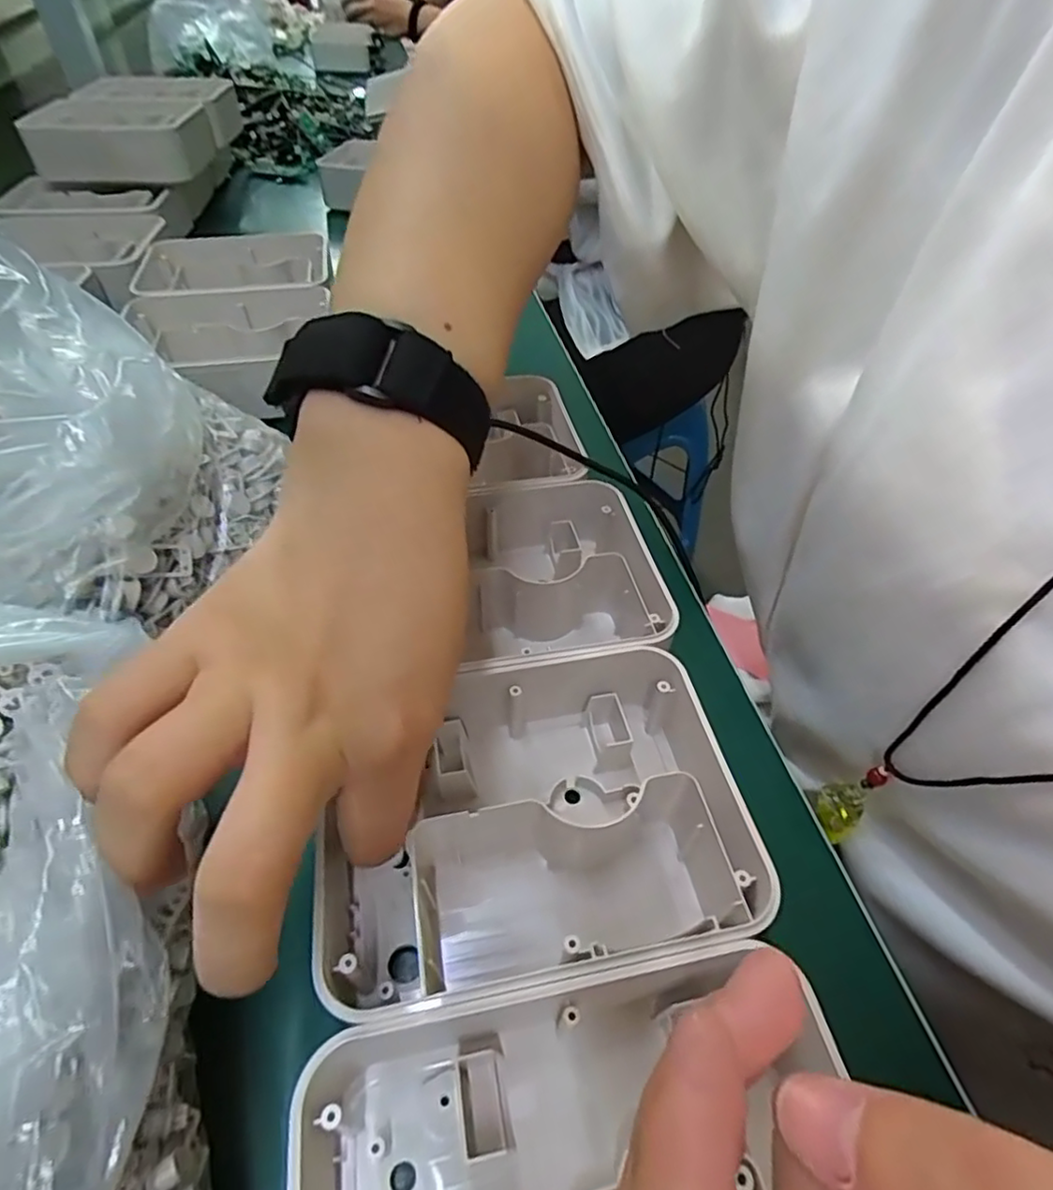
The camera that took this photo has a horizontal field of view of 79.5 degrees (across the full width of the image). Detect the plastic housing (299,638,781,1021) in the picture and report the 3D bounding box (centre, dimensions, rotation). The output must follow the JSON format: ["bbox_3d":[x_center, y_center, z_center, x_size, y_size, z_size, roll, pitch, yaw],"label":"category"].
[{"bbox_3d":[0.003,0.073,0.214,0.144,0.049,0.104,-8,48,-9],"label":"plastic housing"}]

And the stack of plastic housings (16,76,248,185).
[{"bbox_3d":[-0.352,-0.427,0.583,0.129,0.055,0.182,5,48,3],"label":"stack of plastic housings"}]

